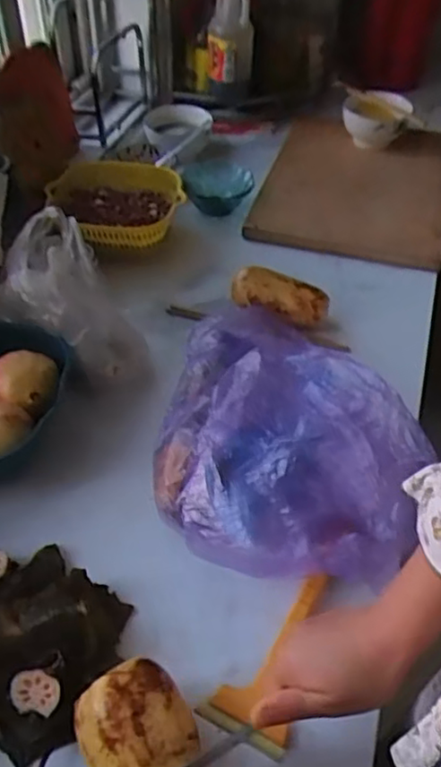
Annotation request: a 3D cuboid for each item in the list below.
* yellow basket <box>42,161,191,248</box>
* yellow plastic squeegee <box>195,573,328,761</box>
[{"bbox_3d":[-0.151,-0.257,0.959,0.189,0.091,0.150,-6,47,-7],"label":"yellow basket"},{"bbox_3d":[0.053,0.235,0.567,0.074,0.026,0.155,25,56,21],"label":"yellow plastic squeegee"}]

